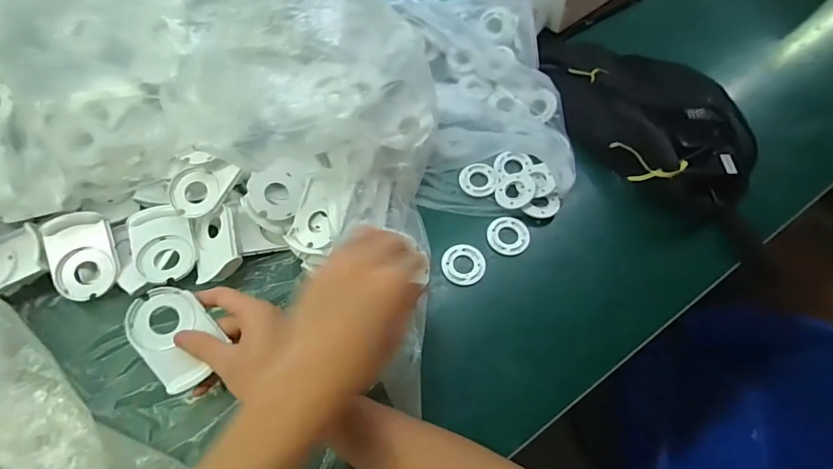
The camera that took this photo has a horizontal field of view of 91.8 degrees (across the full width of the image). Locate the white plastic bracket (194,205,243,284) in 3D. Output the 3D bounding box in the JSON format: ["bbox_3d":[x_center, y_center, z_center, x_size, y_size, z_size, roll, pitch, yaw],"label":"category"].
[{"bbox_3d":[-0.202,0.006,0.406,0.050,0.022,0.075,-14,63,-6],"label":"white plastic bracket"}]

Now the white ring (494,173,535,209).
[{"bbox_3d":[0.109,-0.048,0.445,0.043,0.004,0.044,-13,58,22],"label":"white ring"}]

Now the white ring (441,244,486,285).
[{"bbox_3d":[0.049,0.030,0.416,0.044,0.004,0.043,0,63,1],"label":"white ring"}]

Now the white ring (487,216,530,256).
[{"bbox_3d":[0.098,0.001,0.432,0.044,0.005,0.043,0,63,1],"label":"white ring"}]

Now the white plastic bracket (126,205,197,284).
[{"bbox_3d":[-0.259,0.008,0.410,0.056,0.014,0.083,-27,66,-12],"label":"white plastic bracket"}]

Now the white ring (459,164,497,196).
[{"bbox_3d":[0.071,-0.063,0.463,0.042,0.004,0.043,0,63,1],"label":"white ring"}]

